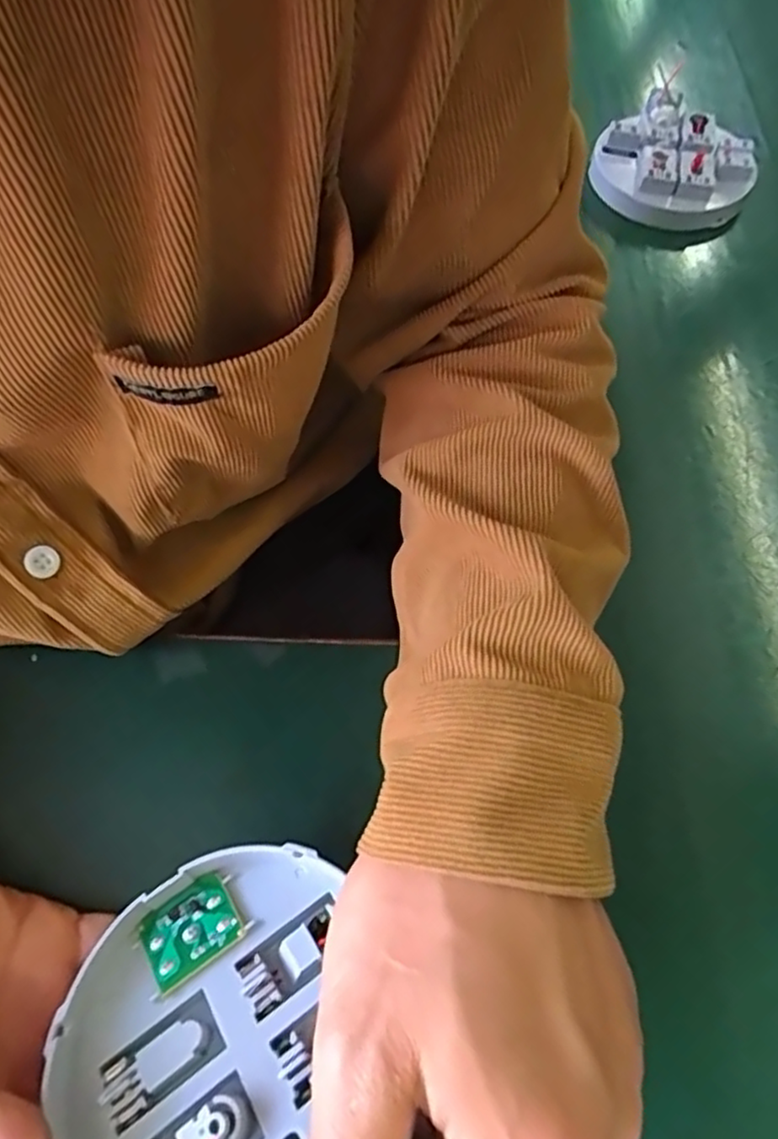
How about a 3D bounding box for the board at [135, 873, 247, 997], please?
[{"bbox_3d":[-0.064,0.116,0.211,0.029,0.004,0.024,-34,67,-15],"label":"board"}]

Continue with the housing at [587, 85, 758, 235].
[{"bbox_3d":[0.187,-0.268,0.432,0.101,0.034,0.092,0,63,1],"label":"housing"}]

